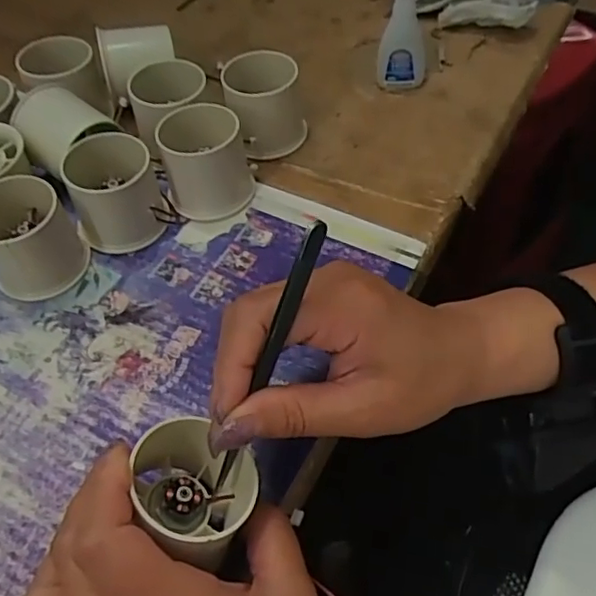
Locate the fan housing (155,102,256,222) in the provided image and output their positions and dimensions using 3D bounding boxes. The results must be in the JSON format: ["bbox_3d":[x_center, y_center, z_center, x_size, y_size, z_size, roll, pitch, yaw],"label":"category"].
[{"bbox_3d":[-0.058,-0.088,0.380,0.053,0.048,0.055,-13,55,-7],"label":"fan housing"}]

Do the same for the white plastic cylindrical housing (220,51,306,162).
[{"bbox_3d":[-0.023,-0.133,0.411,0.051,0.050,0.052,-1,55,2],"label":"white plastic cylindrical housing"}]

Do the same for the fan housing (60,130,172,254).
[{"bbox_3d":[-0.112,-0.065,0.367,0.052,0.049,0.054,-19,56,-11],"label":"fan housing"}]

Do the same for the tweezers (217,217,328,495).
[{"bbox_3d":[-0.014,0.029,0.231,0.004,0.133,0.008,37,34,25],"label":"tweezers"}]

